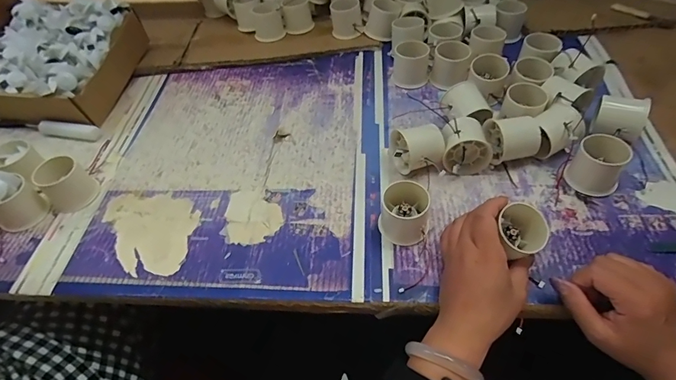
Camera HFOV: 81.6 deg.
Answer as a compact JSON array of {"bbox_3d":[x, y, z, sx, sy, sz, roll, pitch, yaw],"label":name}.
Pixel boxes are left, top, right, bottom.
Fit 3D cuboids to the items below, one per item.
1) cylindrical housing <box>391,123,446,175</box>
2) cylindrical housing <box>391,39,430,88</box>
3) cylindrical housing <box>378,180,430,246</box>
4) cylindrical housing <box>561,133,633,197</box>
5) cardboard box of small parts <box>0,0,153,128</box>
[{"bbox_3d":[0.099,-0.051,0.490,0.063,0.051,0.050,-1,50,3],"label":"cylindrical housing"},{"bbox_3d":[0.111,-0.191,0.596,0.055,0.053,0.053,-2,50,3],"label":"cylindrical housing"},{"bbox_3d":[0.074,0.025,0.434,0.053,0.047,0.051,-2,50,3],"label":"cylindrical housing"},{"bbox_3d":[0.302,-0.030,0.455,0.055,0.050,0.050,-2,50,3],"label":"cylindrical housing"},{"bbox_3d":[-0.441,-0.212,0.622,0.188,0.106,0.213,5,51,9],"label":"cardboard box of small parts"}]

